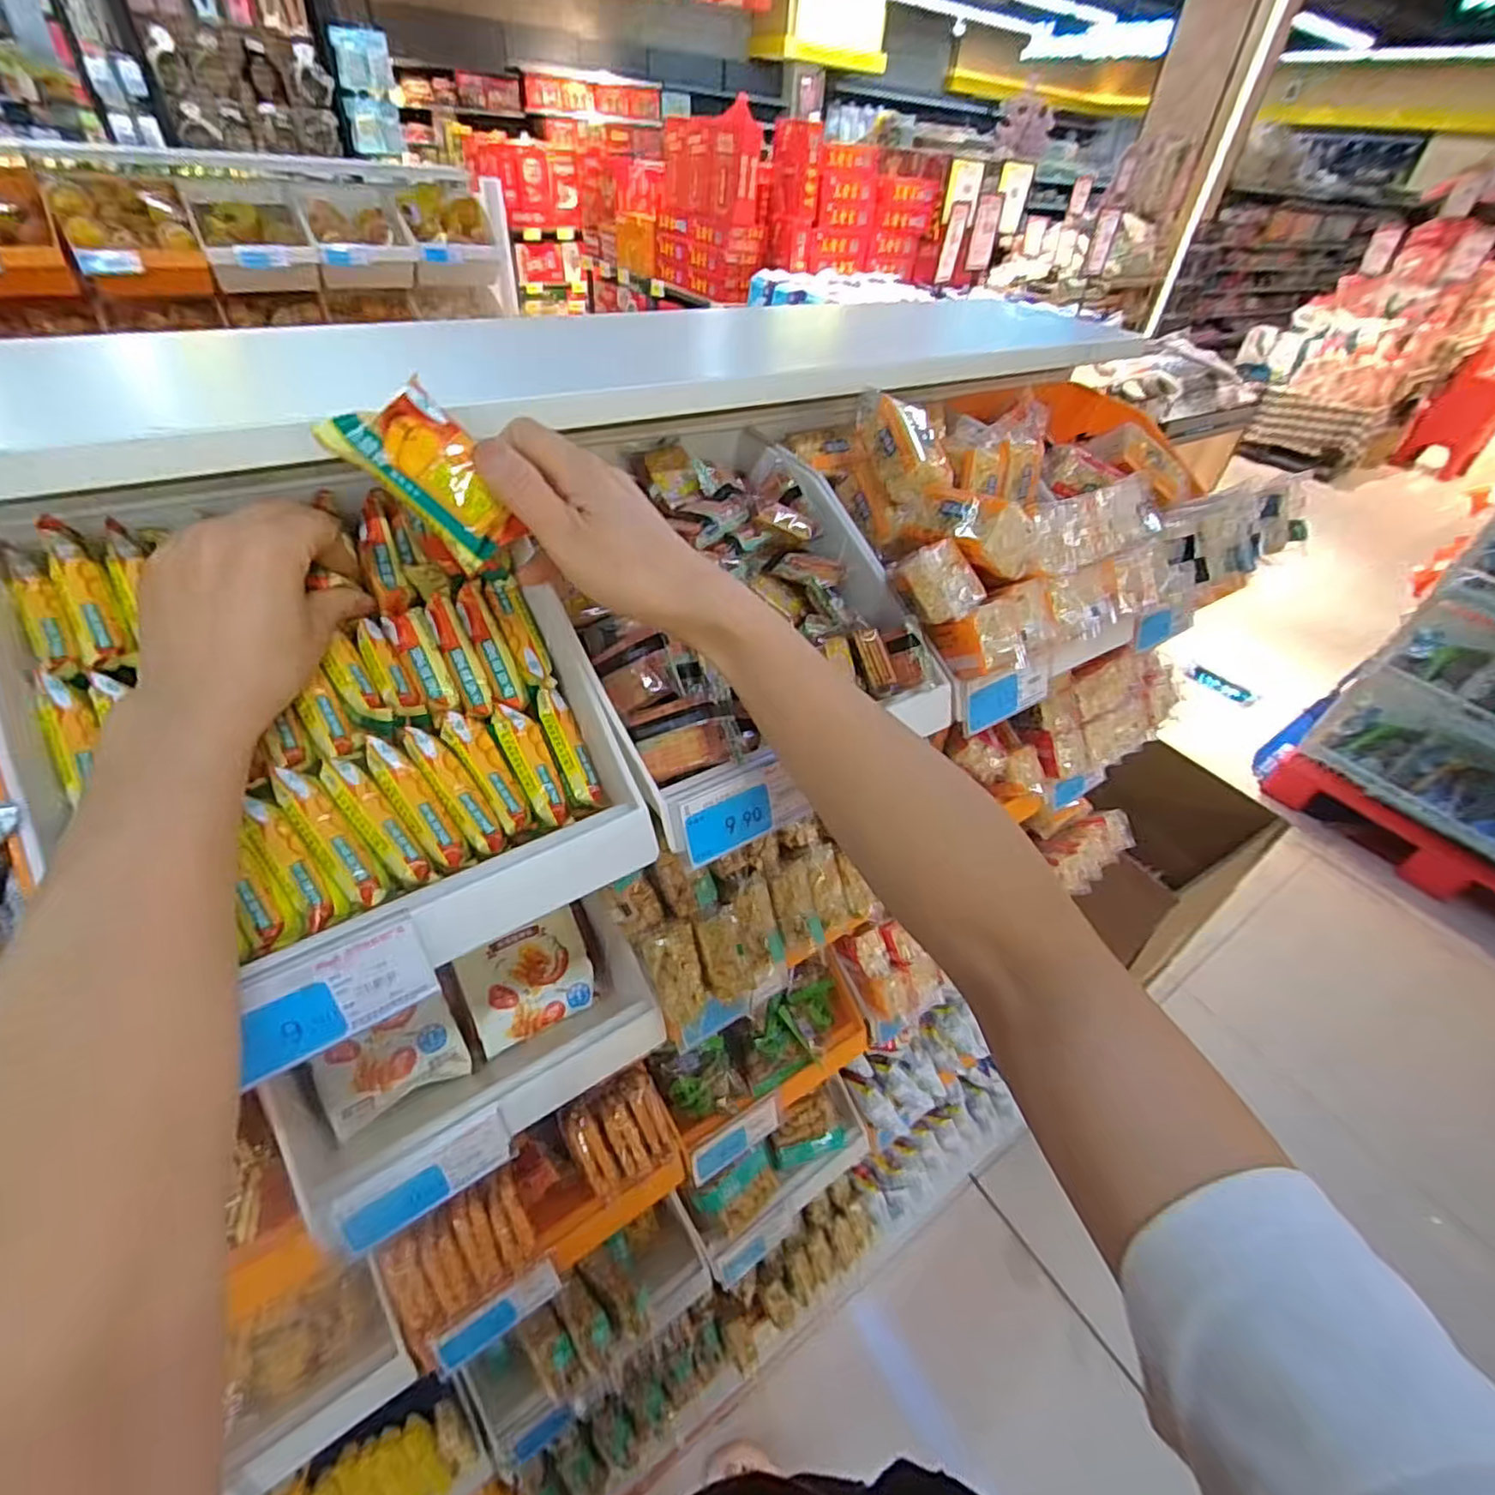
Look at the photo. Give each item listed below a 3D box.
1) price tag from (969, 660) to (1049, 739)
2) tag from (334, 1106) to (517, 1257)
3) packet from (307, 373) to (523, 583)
[{"bbox_3d":[0.181,-0.037,0.470,0.087,0.036,0.010,-21,30,-25],"label":"price tag"},{"bbox_3d":[-0.185,0.252,0.395,0.091,0.039,0.004,-20,15,-31],"label":"tag"},{"bbox_3d":[-0.141,-0.122,0.302,0.045,0.011,0.084,-44,100,-5],"label":"packet"}]

